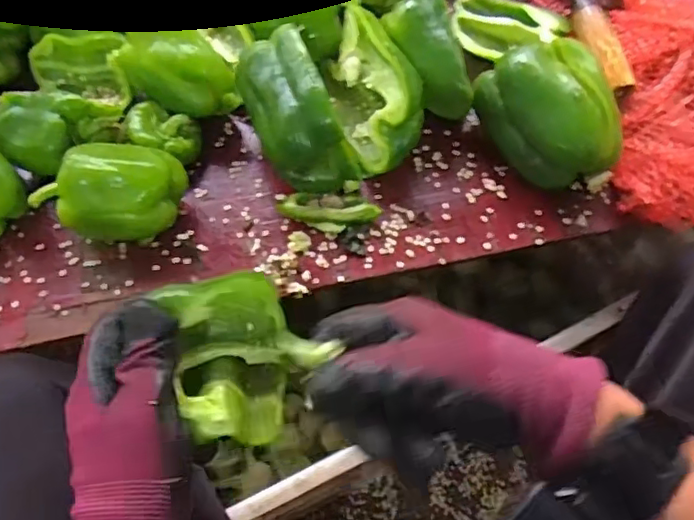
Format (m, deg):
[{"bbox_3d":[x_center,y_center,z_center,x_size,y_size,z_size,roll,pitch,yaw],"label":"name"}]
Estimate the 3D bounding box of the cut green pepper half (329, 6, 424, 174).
[{"bbox_3d":[0.023,-0.134,0.487,0.060,0.082,0.118,-22,67,-8],"label":"cut green pepper half"}]

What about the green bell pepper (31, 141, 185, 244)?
[{"bbox_3d":[-0.177,-0.047,0.462,0.107,0.072,0.061,-12,66,-3],"label":"green bell pepper"}]

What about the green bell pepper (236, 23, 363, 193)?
[{"bbox_3d":[-0.040,-0.112,0.475,0.065,0.088,0.117,-25,67,-9],"label":"green bell pepper"}]

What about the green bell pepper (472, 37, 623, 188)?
[{"bbox_3d":[0.161,-0.112,0.471,0.084,0.079,0.108,-26,68,-9],"label":"green bell pepper"}]

